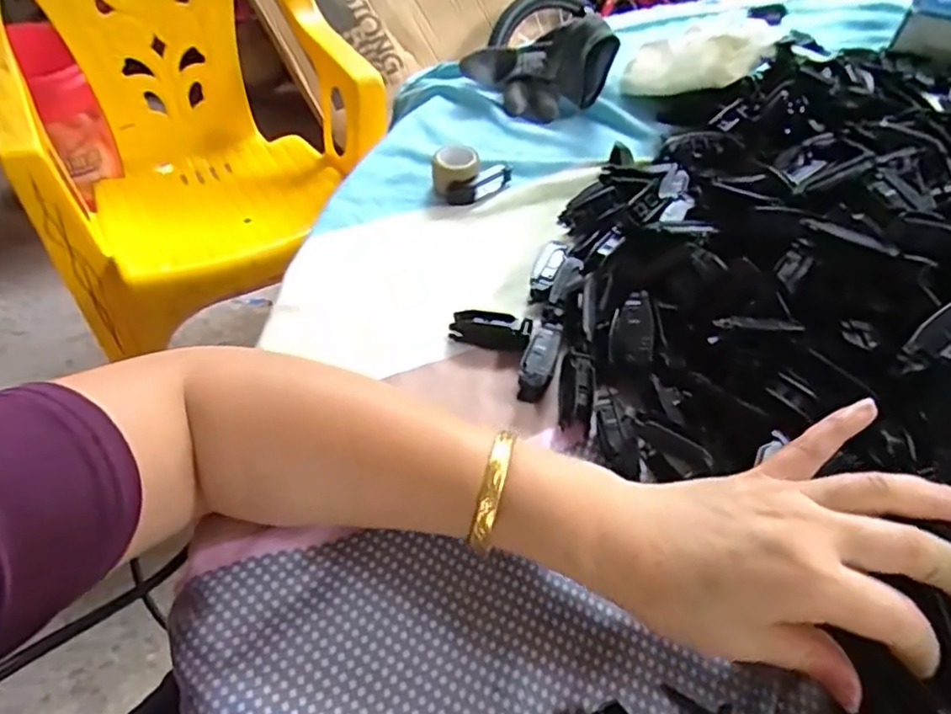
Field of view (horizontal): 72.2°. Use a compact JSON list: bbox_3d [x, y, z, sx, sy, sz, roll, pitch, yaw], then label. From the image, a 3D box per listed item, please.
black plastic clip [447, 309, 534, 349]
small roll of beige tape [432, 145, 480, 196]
[{"bbox_3d":[0.009,-0.016,0.389,0.046,0.017,0.018,13,50,8],"label":"black plastic clip"},{"bbox_3d":[-0.014,-0.134,0.481,0.034,0.029,0.031,1,50,-2],"label":"small roll of beige tape"}]

